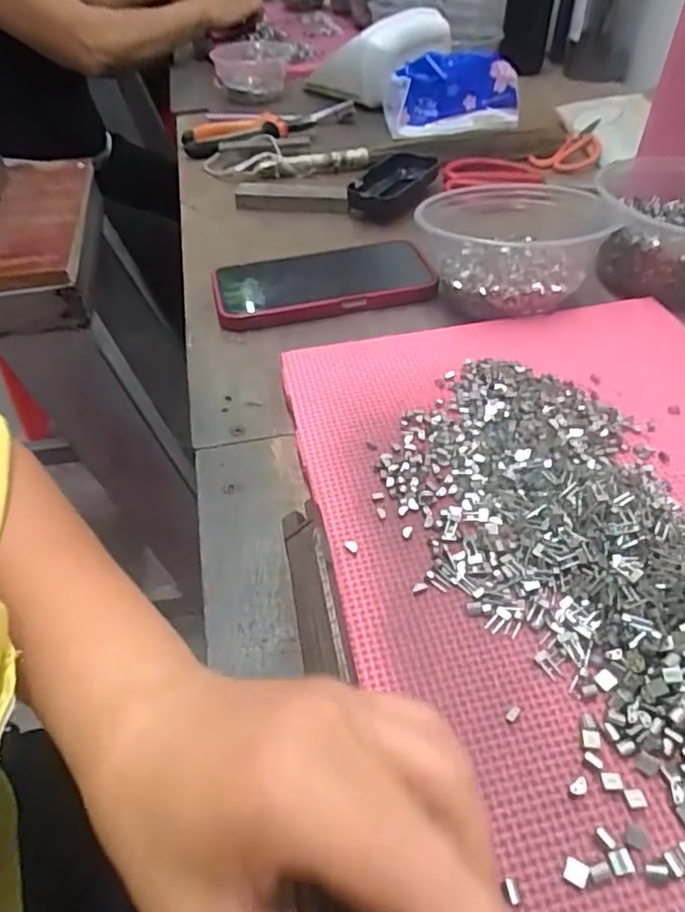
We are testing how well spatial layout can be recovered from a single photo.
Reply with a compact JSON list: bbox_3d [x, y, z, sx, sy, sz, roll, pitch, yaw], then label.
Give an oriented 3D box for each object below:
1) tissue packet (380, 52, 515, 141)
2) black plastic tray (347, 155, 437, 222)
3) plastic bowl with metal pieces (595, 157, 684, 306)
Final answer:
[{"bbox_3d":[0.129,-0.429,0.719,0.156,0.075,0.053,-3,45,4],"label":"tissue packet"},{"bbox_3d":[0.049,-0.265,0.597,0.057,0.030,0.102,24,52,26],"label":"black plastic tray"},{"bbox_3d":[0.253,-0.169,0.452,0.120,0.069,0.137,12,48,18],"label":"plastic bowl with metal pieces"}]

